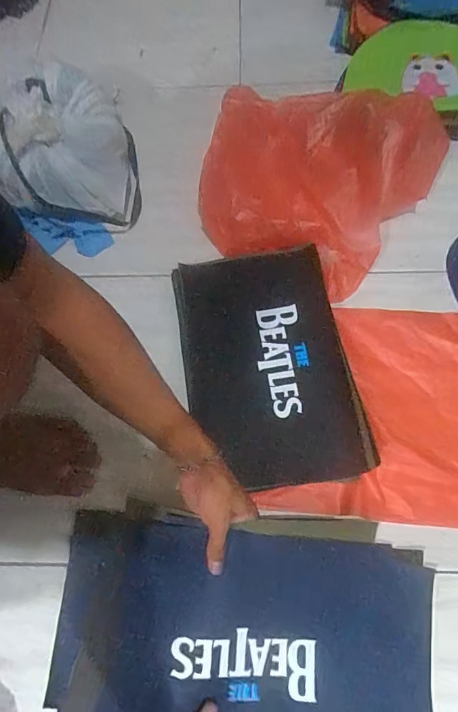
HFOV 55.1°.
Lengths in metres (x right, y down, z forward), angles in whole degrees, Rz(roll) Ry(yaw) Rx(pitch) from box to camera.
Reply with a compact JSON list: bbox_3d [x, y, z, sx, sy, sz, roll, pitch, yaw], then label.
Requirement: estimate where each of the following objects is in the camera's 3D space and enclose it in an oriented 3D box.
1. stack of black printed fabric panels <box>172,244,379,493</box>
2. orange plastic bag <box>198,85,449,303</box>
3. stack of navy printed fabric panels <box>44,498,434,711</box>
[{"bbox_3d":[0.049,0.005,0.597,0.216,0.022,0.336,-11,69,-1],"label":"stack of black printed fabric panels"},{"bbox_3d":[0.107,-0.264,0.640,0.323,0.120,0.273,31,74,14],"label":"orange plastic bag"},{"bbox_3d":[0.013,0.305,0.482,0.407,0.055,0.237,4,69,5],"label":"stack of navy printed fabric panels"}]

